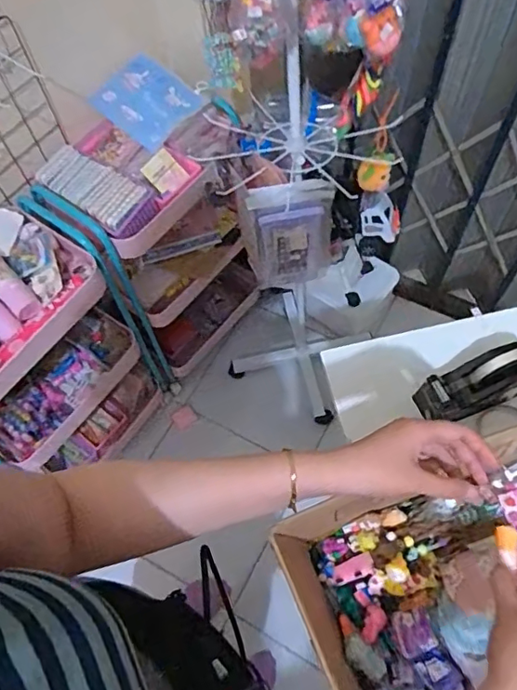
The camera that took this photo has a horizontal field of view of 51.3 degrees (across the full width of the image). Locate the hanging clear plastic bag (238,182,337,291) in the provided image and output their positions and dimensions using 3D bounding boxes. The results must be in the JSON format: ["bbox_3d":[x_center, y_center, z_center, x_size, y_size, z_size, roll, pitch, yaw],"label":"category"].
[{"bbox_3d":[0.054,-0.196,0.995,0.154,0.231,0.049,-8,63,0],"label":"hanging clear plastic bag"}]

